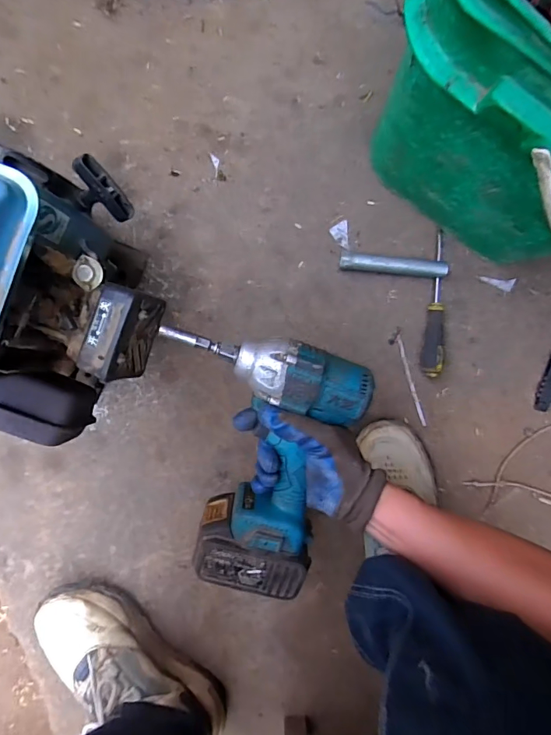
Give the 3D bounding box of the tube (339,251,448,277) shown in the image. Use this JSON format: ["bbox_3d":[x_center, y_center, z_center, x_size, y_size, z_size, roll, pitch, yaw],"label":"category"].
[{"bbox_3d":[0.154,-0.134,0.582,0.137,0.025,0.023,5,91,1],"label":"tube"}]

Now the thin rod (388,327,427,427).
[{"bbox_3d":[0.179,0.014,0.595,0.018,0.004,0.135,-18,91,1],"label":"thin rod"}]

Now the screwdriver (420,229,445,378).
[{"bbox_3d":[0.216,-0.083,0.579,0.026,0.025,0.189,7,91,1],"label":"screwdriver"}]

